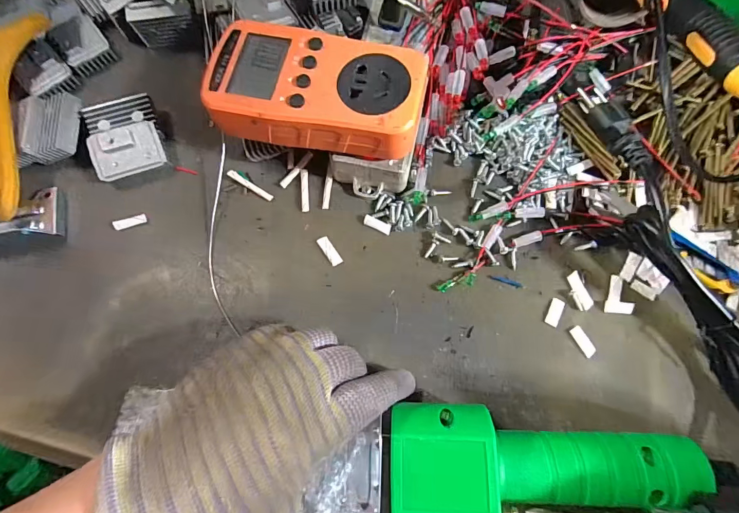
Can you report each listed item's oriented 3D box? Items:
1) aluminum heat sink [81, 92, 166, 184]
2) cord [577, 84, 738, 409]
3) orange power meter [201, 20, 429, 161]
[{"bbox_3d":[-0.173,-0.084,0.275,0.045,0.020,0.056,-19,75,-5],"label":"aluminum heat sink"},{"bbox_3d":[0.198,-0.007,0.246,0.039,0.030,0.255,-19,75,-5],"label":"cord"},{"bbox_3d":[-0.032,-0.100,0.233,0.126,0.027,0.069,11,75,3],"label":"orange power meter"}]

